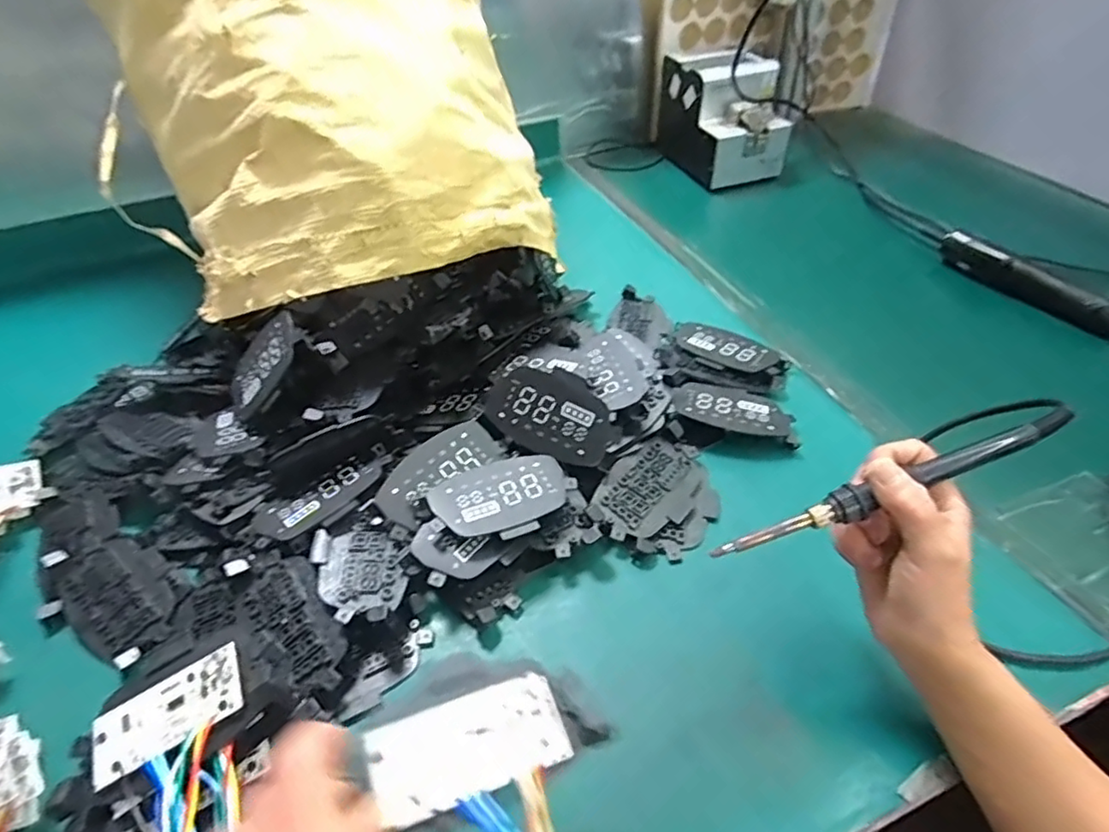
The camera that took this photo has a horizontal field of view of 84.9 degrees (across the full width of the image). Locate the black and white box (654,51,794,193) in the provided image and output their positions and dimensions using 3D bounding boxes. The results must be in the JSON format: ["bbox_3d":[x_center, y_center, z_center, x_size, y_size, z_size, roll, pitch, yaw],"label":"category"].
[{"bbox_3d":[0.256,-0.461,0.921,0.133,0.138,0.196,-13,45,-8],"label":"black and white box"}]

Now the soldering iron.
[{"bbox_3d":[0.188,0.039,0.338,0.207,0.013,0.016,-22,46,1],"label":"soldering iron"}]

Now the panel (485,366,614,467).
[{"bbox_3d":[-0.002,-0.003,0.490,0.103,0.007,0.059,26,95,8],"label":"panel"}]

